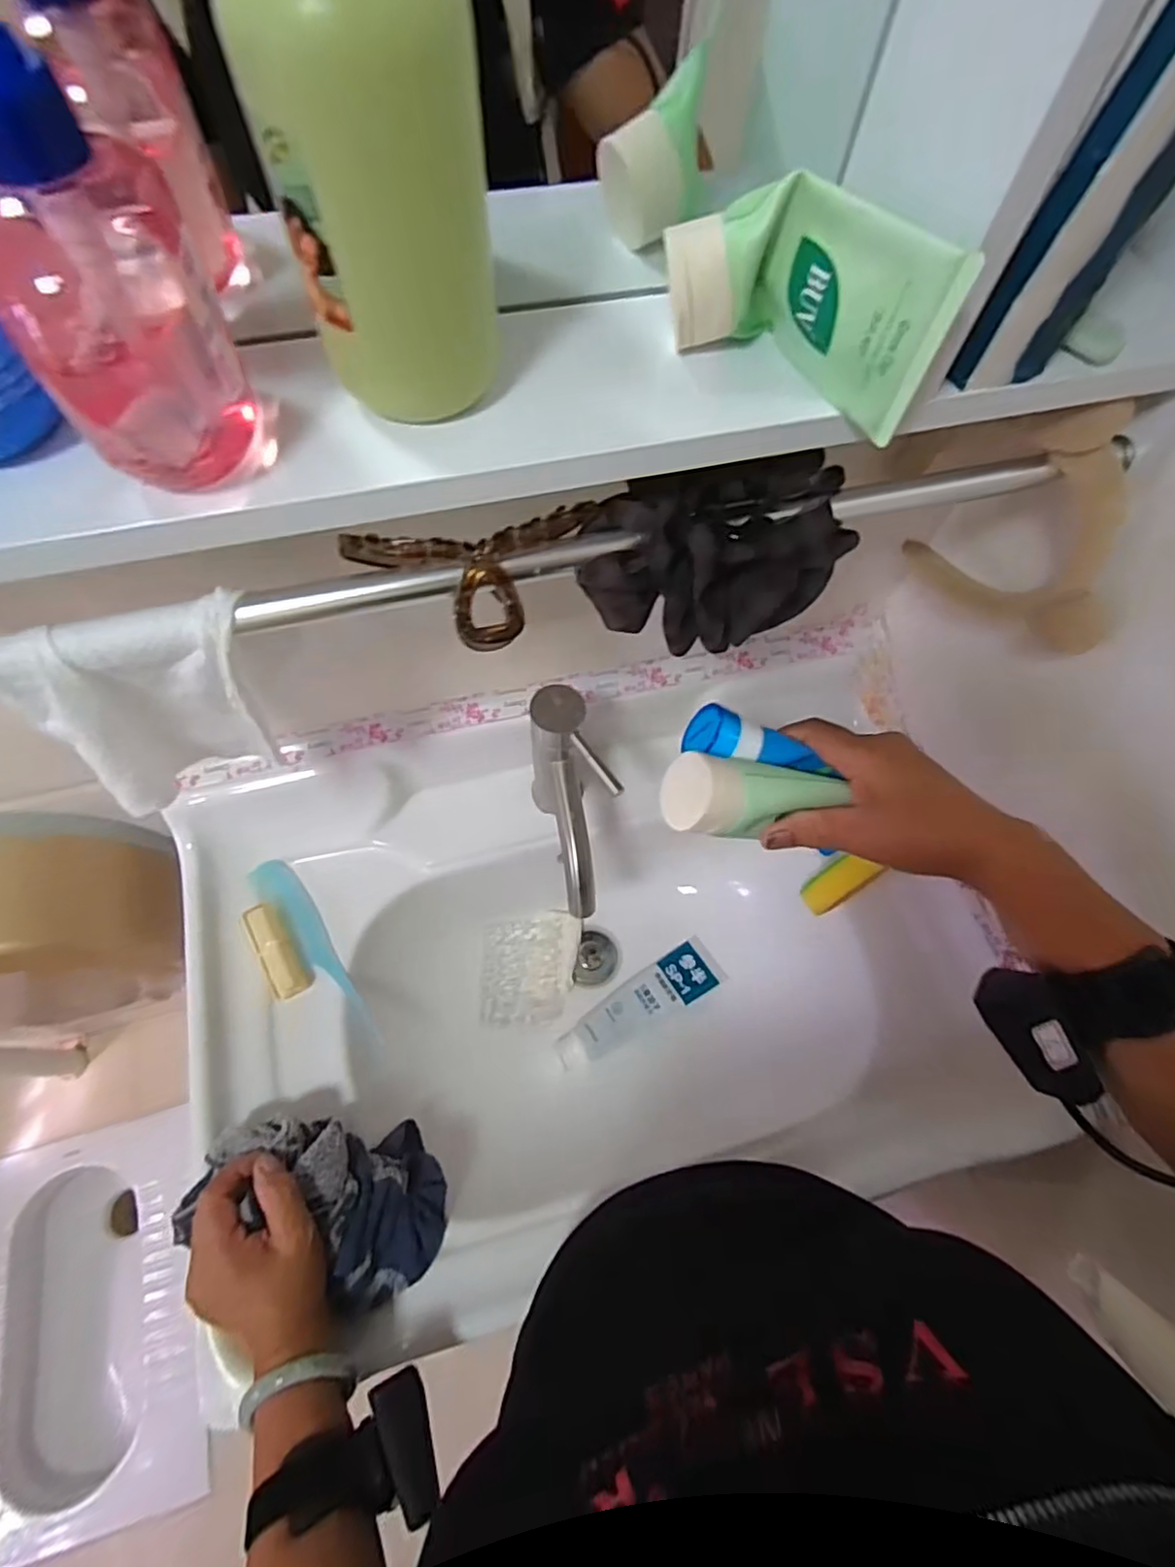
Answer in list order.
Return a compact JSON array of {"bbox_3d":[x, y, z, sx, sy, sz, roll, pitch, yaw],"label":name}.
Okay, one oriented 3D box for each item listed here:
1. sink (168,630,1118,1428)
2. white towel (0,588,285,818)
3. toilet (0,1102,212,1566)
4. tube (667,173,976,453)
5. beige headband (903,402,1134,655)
[{"bbox_3d":[0.010,0.176,0.634,0.671,0.200,0.467,-15,67,-9],"label":"sink"},{"bbox_3d":[-0.223,-0.036,0.350,0.121,0.128,0.048,-27,69,-14],"label":"white towel"},{"bbox_3d":[-0.892,0.940,1.140,0.364,0.150,0.592,-11,66,-7],"label":"toilet"},{"bbox_3d":[0.090,-0.199,0.265,0.111,0.062,0.042,28,67,10],"label":"tube"},{"bbox_3d":[0.285,-0.155,0.413,0.030,0.153,0.136,-32,70,-15],"label":"beige headband"}]

